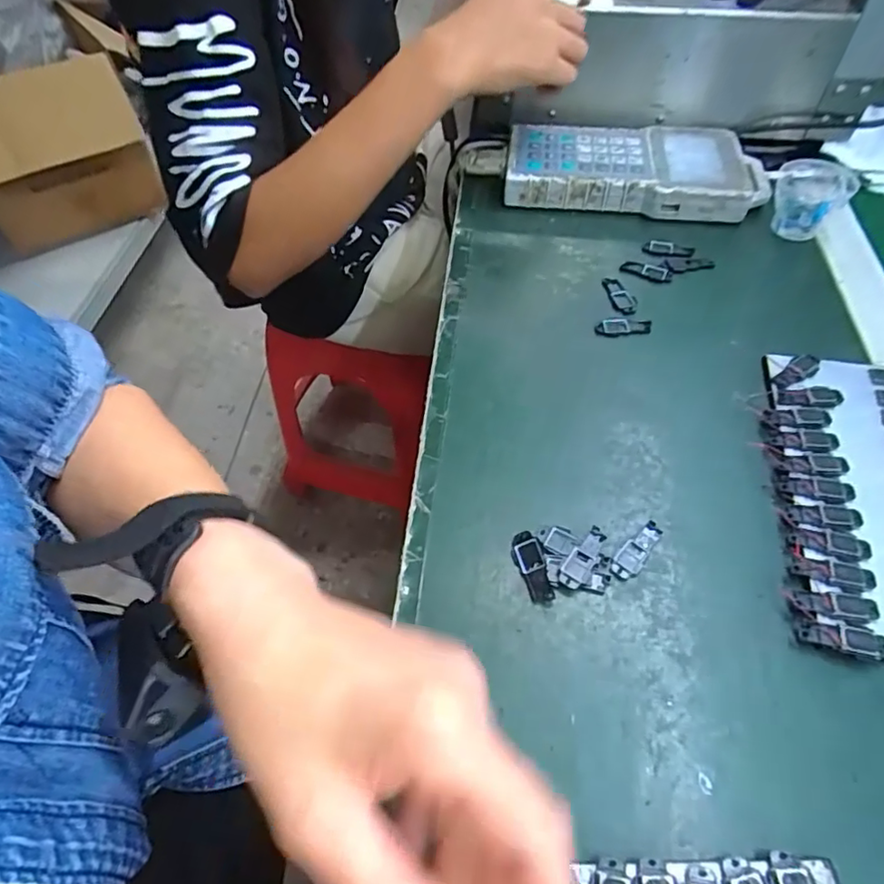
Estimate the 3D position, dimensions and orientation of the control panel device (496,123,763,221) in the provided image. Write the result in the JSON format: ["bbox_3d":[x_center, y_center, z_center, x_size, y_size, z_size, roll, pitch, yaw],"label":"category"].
[{"bbox_3d":[0.172,-0.246,0.526,0.222,0.031,0.103,8,54,7],"label":"control panel device"}]

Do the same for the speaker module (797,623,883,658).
[{"bbox_3d":[0.198,0.099,0.290,0.039,0.012,0.014,11,54,10],"label":"speaker module"}]

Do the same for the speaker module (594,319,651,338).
[{"bbox_3d":[0.133,-0.084,0.430,0.041,0.006,0.015,-6,53,-3],"label":"speaker module"}]

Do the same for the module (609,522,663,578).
[{"bbox_3d":[0.108,0.059,0.324,0.013,0.004,0.040,34,61,24],"label":"module"}]

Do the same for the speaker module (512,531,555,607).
[{"bbox_3d":[0.050,0.068,0.318,0.014,0.005,0.040,-16,55,-10],"label":"speaker module"}]

